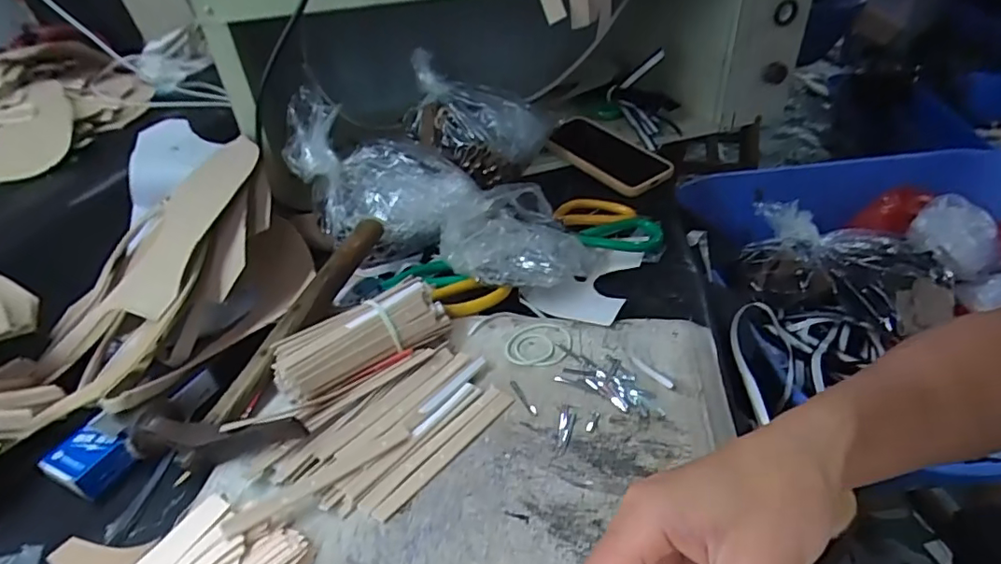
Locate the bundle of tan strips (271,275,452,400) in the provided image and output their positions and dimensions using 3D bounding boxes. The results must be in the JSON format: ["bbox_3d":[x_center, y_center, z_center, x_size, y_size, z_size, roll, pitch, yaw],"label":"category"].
[{"bbox_3d":[-0.096,0.037,0.378,0.116,0.029,0.047,-24,45,-25],"label":"bundle of tan strips"}]

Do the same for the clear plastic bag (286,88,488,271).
[{"bbox_3d":[-0.108,-0.101,0.513,0.167,0.123,0.105,-4,37,1],"label":"clear plastic bag"}]

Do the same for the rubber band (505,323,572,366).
[{"bbox_3d":[0.028,0.045,0.400,0.047,0.005,0.044,0,40,0],"label":"rubber band"}]

